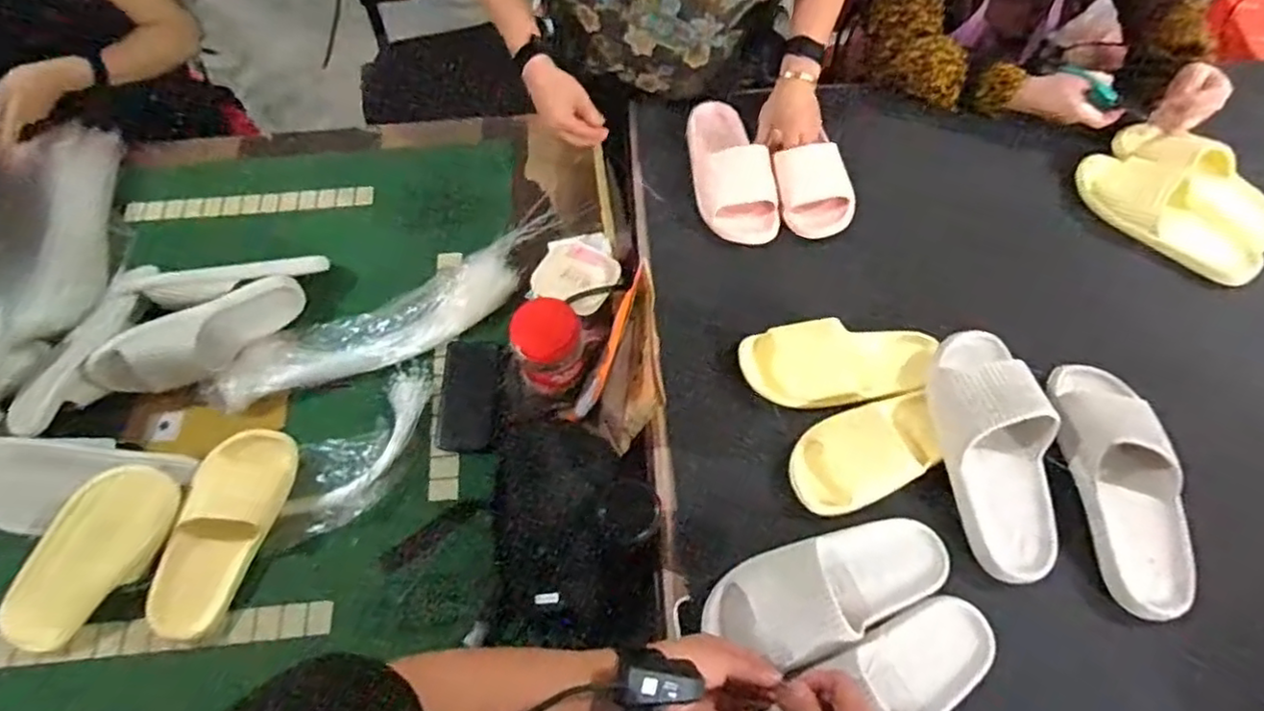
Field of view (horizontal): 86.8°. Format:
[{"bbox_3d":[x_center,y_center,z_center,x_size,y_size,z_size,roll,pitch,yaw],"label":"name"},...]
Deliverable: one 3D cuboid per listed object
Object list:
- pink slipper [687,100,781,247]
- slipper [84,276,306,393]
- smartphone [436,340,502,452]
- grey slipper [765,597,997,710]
[{"bbox_3d":[0.145,-0.274,0.968,0.108,0.066,0.228,-7,63,-2],"label":"pink slipper"},{"bbox_3d":[-0.581,-0.031,0.912,0.061,0.095,0.268,38,49,18],"label":"slipper"},{"bbox_3d":[-0.225,0.050,0.924,0.080,0.017,0.160,-1,63,0],"label":"smartphone"},{"bbox_3d":[0.233,0.318,0.628,0.270,0.065,0.090,-26,65,-11],"label":"grey slipper"}]

